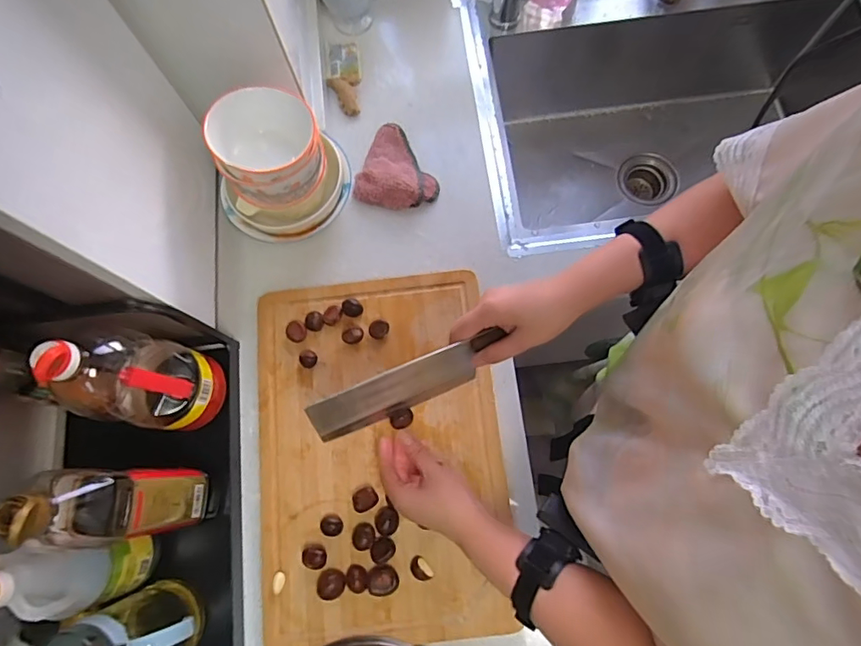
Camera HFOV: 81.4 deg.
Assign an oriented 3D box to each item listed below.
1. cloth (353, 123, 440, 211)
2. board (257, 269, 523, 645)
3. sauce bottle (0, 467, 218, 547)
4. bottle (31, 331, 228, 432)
[{"bbox_3d":[-0.042,-0.228,0.736,0.117,0.033,0.127,16,75,6],"label":"cloth"},{"bbox_3d":[-0.065,0.151,0.622,0.302,0.023,0.434,-6,73,-1],"label":"board"},{"bbox_3d":[-0.311,0.176,0.486,0.088,0.239,0.067,-2,74,1],"label":"sauce bottle"},{"bbox_3d":[-0.312,0.054,0.532,0.092,0.256,0.101,4,74,3],"label":"bottle"}]

